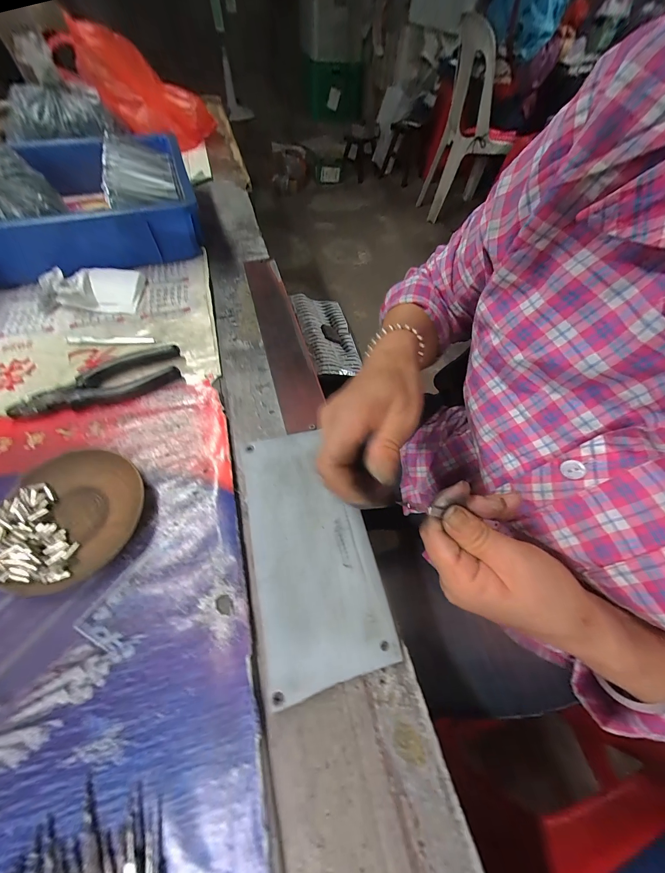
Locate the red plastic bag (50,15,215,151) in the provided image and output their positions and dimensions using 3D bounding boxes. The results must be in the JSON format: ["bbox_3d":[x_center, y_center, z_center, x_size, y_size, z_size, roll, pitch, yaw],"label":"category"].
[{"bbox_3d":[-0.404,-0.732,0.653,0.271,0.124,0.133,7,53,-34],"label":"red plastic bag"}]

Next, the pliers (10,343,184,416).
[{"bbox_3d":[-0.249,-0.059,0.333,0.159,0.015,0.052,-17,61,-13],"label":"pliers"}]

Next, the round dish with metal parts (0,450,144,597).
[{"bbox_3d":[-0.217,0.066,0.255,0.104,0.015,0.112,1,58,-2],"label":"round dish with metal parts"}]

